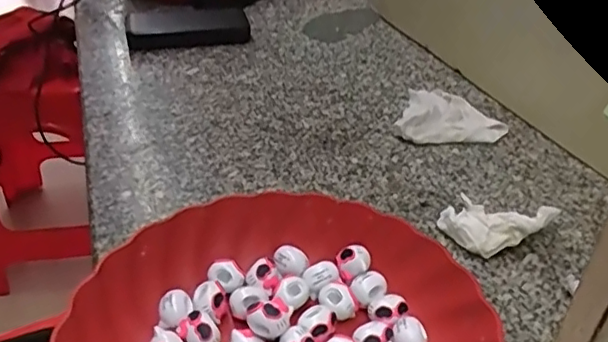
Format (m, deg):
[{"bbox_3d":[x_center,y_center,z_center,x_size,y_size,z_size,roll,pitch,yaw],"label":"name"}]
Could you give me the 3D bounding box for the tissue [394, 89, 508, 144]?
[{"bbox_3d":[0.155,-0.055,0.613,0.101,0.016,0.112,13,36,14],"label":"tissue"}]

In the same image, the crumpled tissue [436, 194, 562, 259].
[{"bbox_3d":[0.147,0.044,0.456,0.082,0.033,0.039,9,35,10],"label":"crumpled tissue"}]

